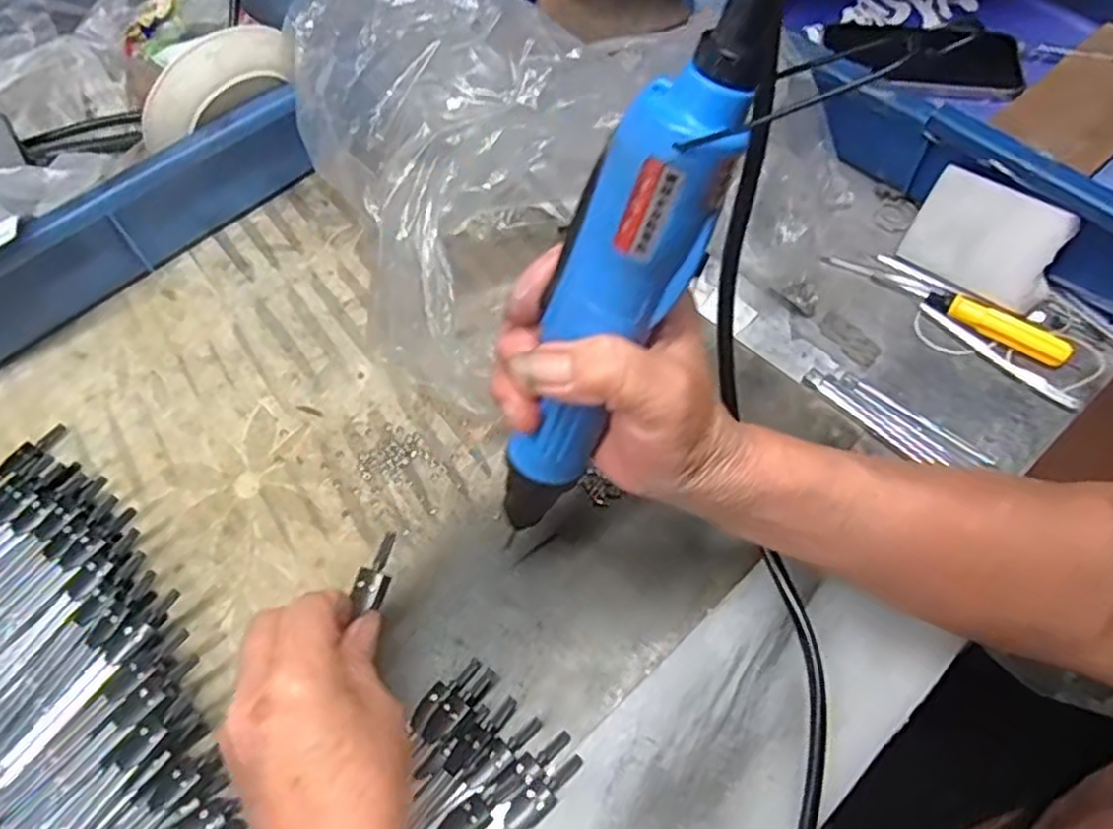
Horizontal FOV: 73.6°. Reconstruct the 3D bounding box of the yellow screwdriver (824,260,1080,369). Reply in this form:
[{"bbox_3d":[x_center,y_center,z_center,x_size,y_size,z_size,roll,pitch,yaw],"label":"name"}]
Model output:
[{"bbox_3d":[0.242,-0.072,0.464,0.147,0.022,0.015,35,67,20],"label":"yellow screwdriver"}]

